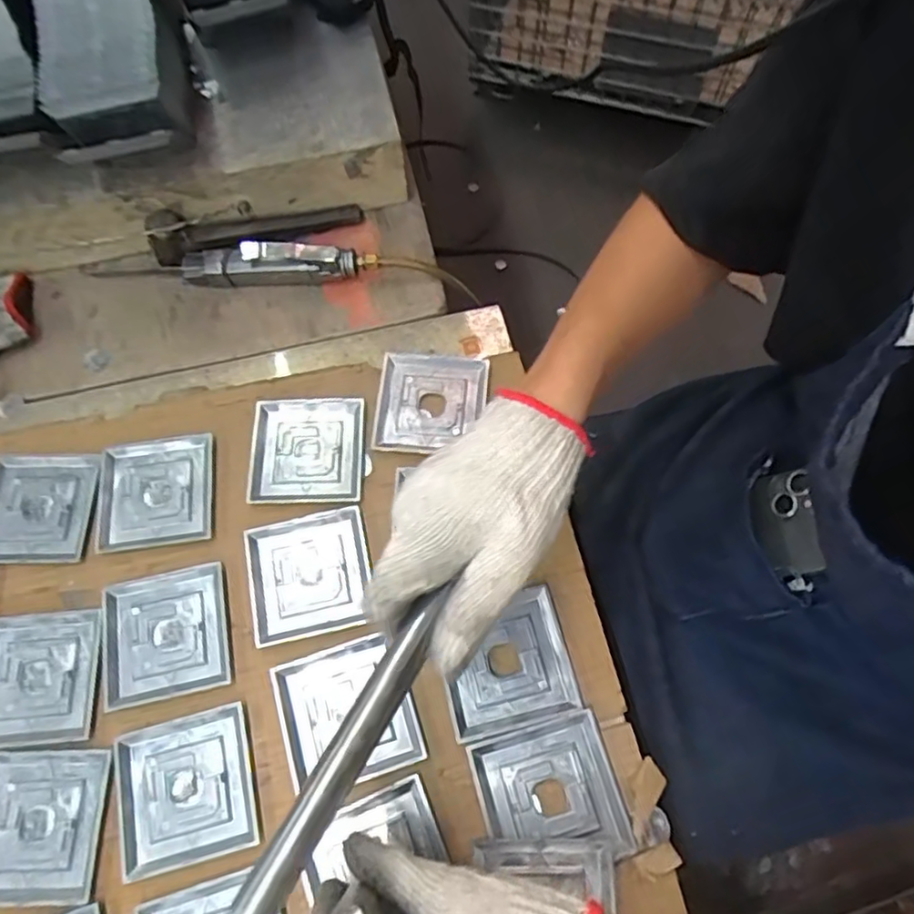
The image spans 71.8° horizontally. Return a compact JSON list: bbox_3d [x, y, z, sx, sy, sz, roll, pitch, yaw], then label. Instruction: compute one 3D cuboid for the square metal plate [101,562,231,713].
[{"bbox_3d":[-0.219,0.132,0.471,0.091,0.004,0.092,-12,68,-3],"label":"square metal plate"}]

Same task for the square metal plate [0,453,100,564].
[{"bbox_3d":[-0.343,0.041,0.513,0.094,0.005,0.091,-2,68,2],"label":"square metal plate"}]

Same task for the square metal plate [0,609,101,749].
[{"bbox_3d":[-0.311,0.162,0.464,0.092,0.005,0.091,-6,68,0],"label":"square metal plate"}]

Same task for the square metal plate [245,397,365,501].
[{"bbox_3d":[-0.124,-0.006,0.520,0.091,0.010,0.088,0,68,2],"label":"square metal plate"}]

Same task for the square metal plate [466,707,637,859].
[{"bbox_3d":[0.061,0.224,0.420,0.089,0.006,0.085,-16,68,-4],"label":"square metal plate"}]

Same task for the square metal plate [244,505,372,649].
[{"bbox_3d":[-0.113,0.090,0.484,0.092,0.005,0.090,-12,68,-3],"label":"square metal plate"}]

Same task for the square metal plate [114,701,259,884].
[{"bbox_3d":[-0.187,0.227,0.433,0.090,0.004,0.090,-15,68,-4],"label":"square metal plate"}]

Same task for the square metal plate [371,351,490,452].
[{"bbox_3d":[-0.022,-0.047,0.534,0.089,0.011,0.091,4,68,4],"label":"square metal plate"}]

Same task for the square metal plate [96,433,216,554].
[{"bbox_3d":[-0.245,0.028,0.511,0.095,0.007,0.089,-7,68,-1],"label":"square metal plate"}]

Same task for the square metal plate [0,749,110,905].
[{"bbox_3d":[-0.288,0.249,0.427,0.091,0.004,0.090,-2,68,2],"label":"square metal plate"}]

